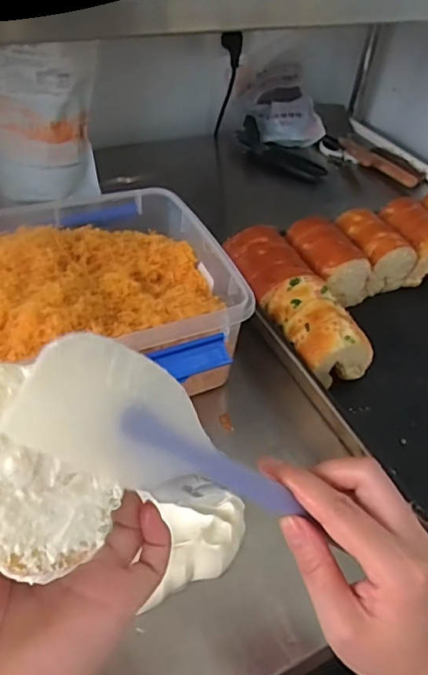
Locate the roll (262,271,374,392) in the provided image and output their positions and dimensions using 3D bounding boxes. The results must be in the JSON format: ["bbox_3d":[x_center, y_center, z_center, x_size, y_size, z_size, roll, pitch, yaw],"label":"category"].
[{"bbox_3d":[0.102,-0.010,0.558,0.066,0.055,0.112,-18,48,-23],"label":"roll"}]

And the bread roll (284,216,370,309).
[{"bbox_3d":[0.130,-0.091,0.650,0.069,0.063,0.096,-19,49,-24],"label":"bread roll"}]

